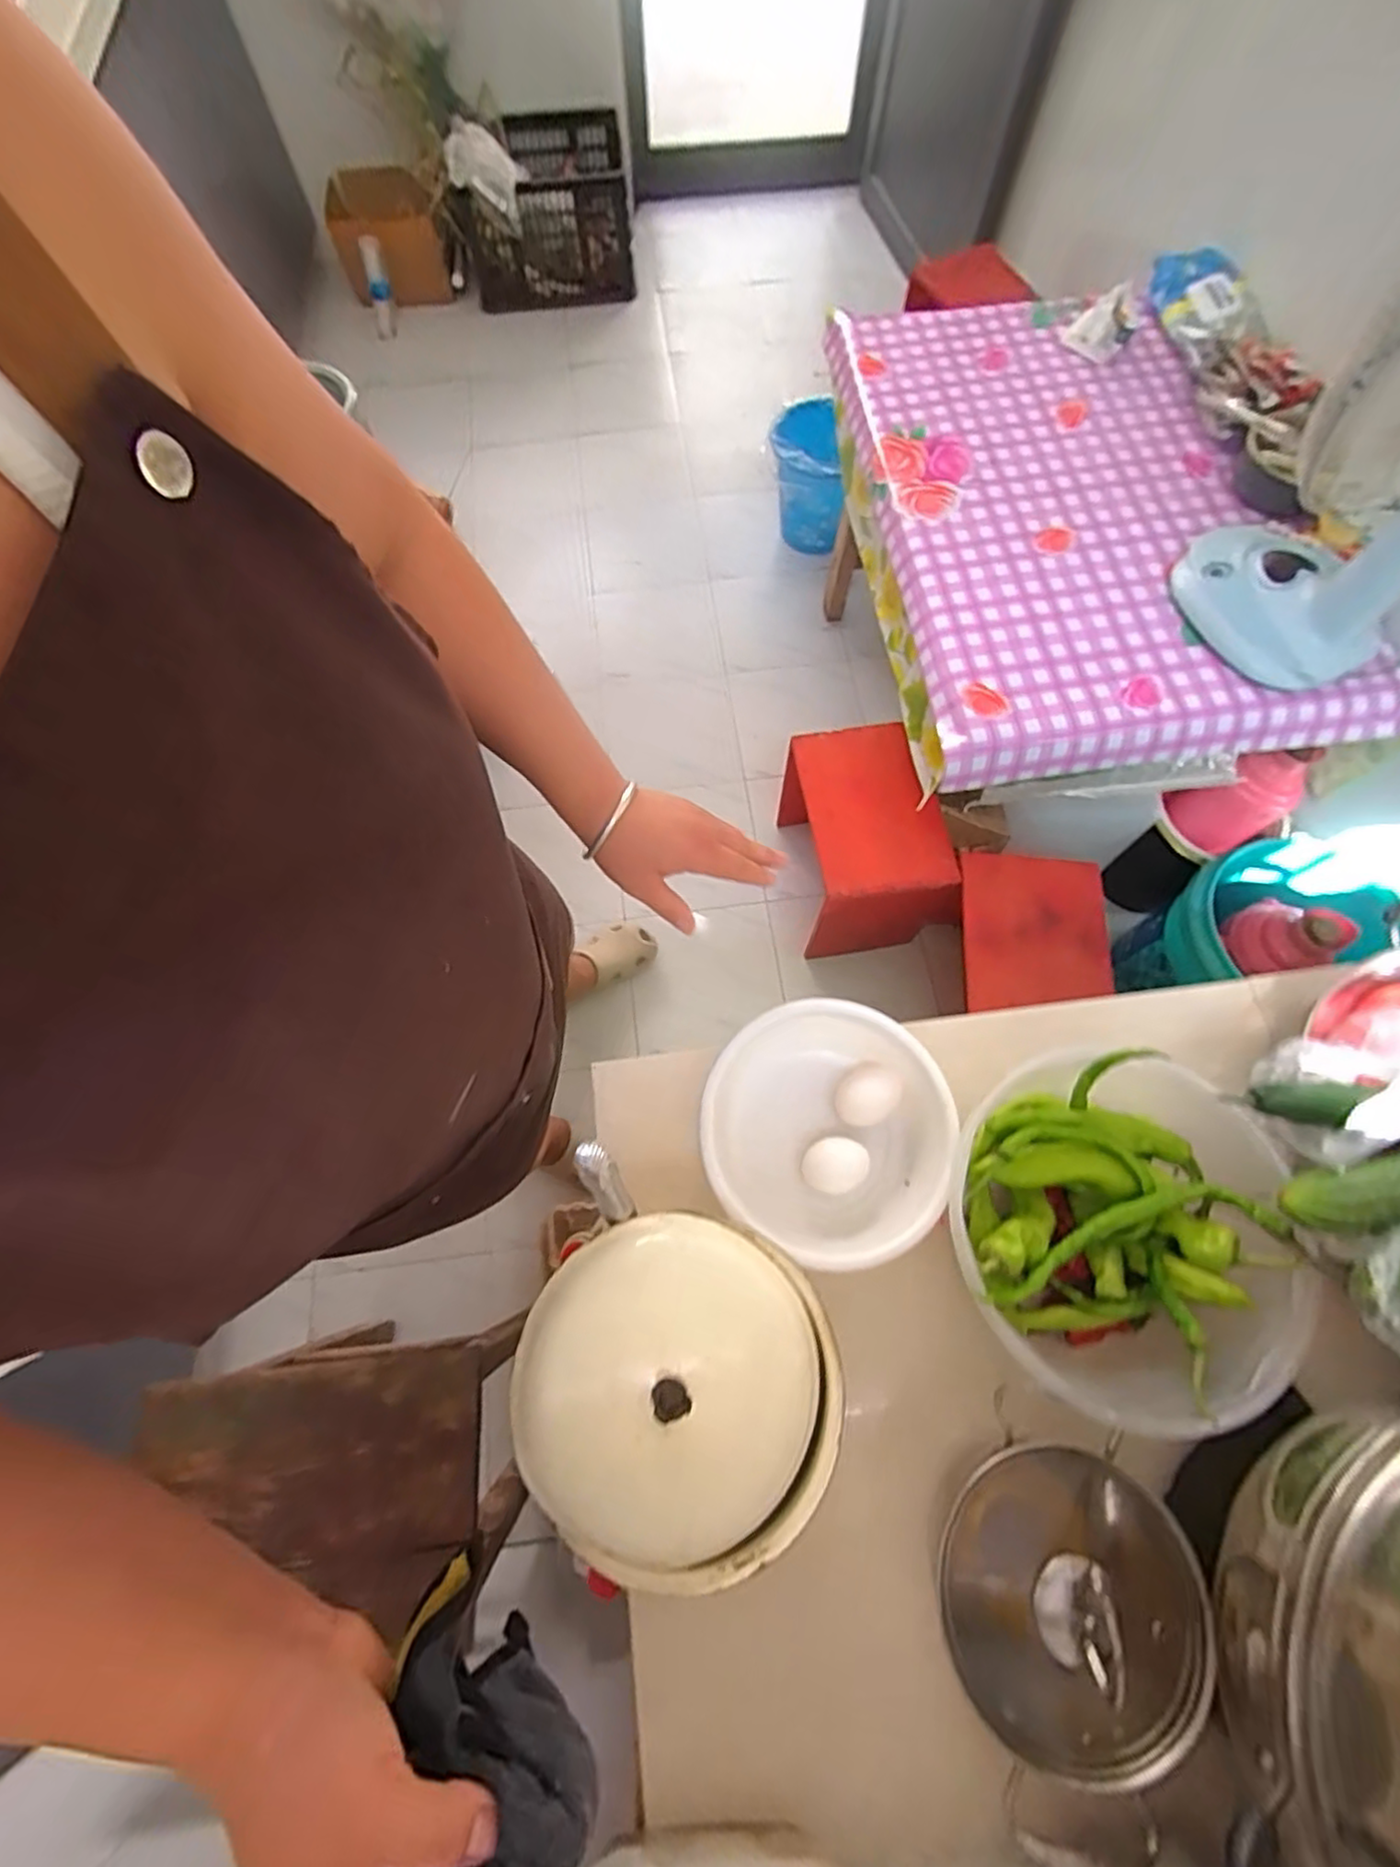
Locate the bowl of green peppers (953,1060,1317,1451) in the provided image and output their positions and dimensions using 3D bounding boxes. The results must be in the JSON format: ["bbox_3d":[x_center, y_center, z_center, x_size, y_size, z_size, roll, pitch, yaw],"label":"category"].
[{"bbox_3d":[0.288,0.212,0.487,0.215,0.092,0.205,0,70,0],"label":"bowl of green peppers"}]

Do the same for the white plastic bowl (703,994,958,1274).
[{"bbox_3d":[0.100,0.154,0.541,0.173,0.073,0.183,0,70,0],"label":"white plastic bowl"}]

